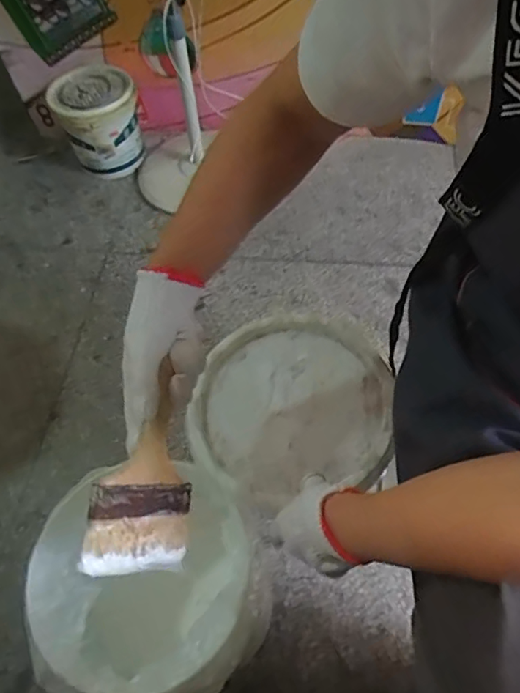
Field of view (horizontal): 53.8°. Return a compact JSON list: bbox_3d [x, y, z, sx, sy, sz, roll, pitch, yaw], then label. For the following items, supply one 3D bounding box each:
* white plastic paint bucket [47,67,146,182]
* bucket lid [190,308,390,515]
[{"bbox_3d":[-0.481,-0.675,1.581,0.230,0.252,0.251,-2,57,3],"label":"white plastic paint bucket"},{"bbox_3d":[0.034,0.064,0.600,0.231,0.034,0.222,-2,57,3],"label":"bucket lid"}]

